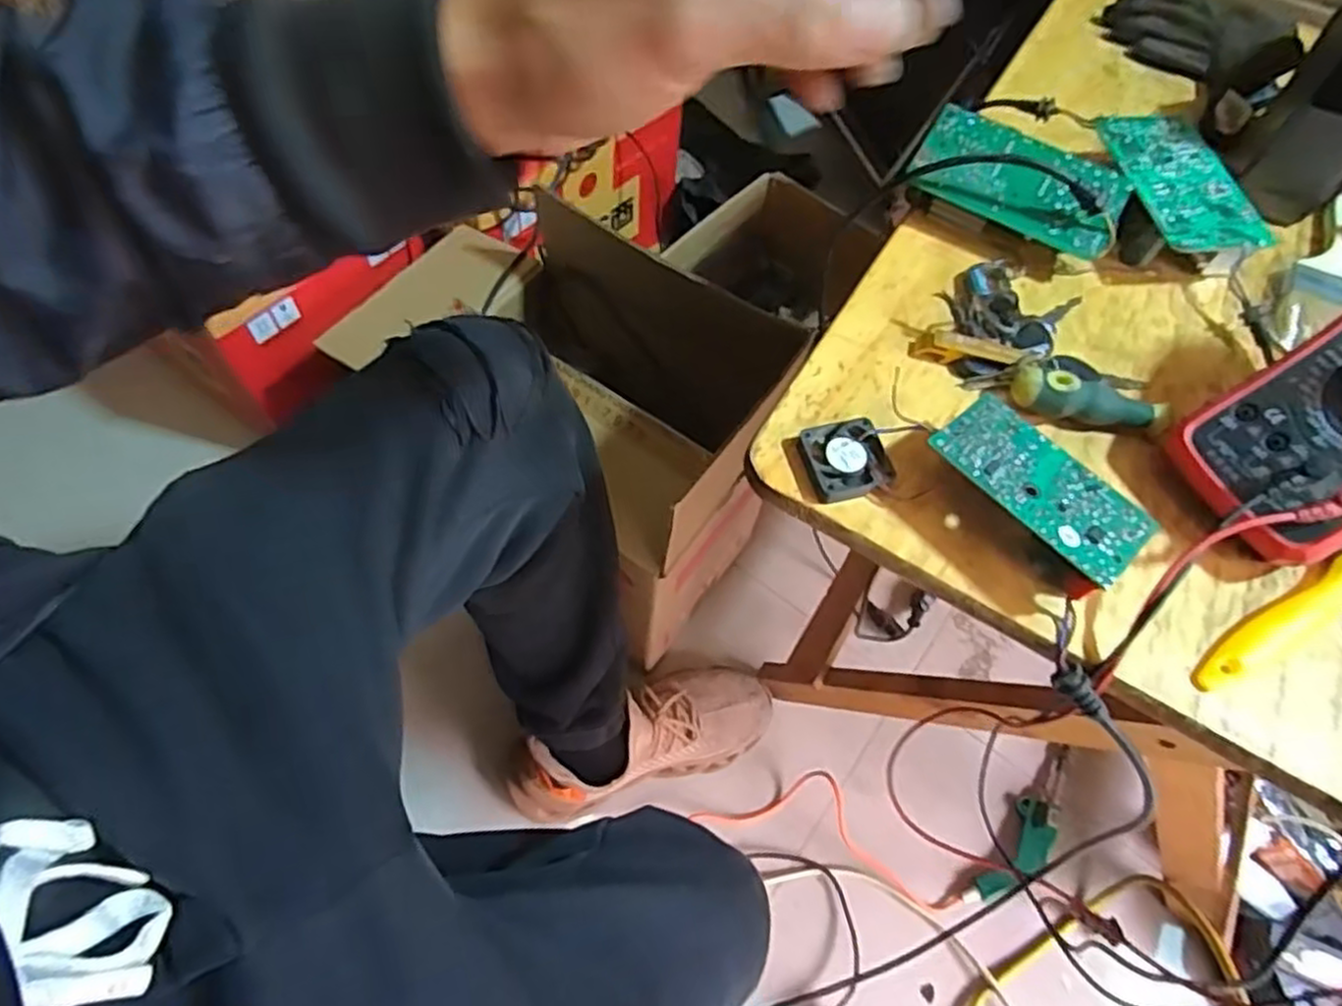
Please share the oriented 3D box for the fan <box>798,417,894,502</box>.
[{"bbox_3d":[0.089,-0.023,0.379,0.040,0.011,0.041,-10,62,-10],"label":"fan"}]

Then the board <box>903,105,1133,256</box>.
[{"bbox_3d":[0.216,-0.200,0.460,0.124,0.018,0.066,28,77,10],"label":"board"}]

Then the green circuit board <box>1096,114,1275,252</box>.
[{"bbox_3d":[0.318,-0.204,0.468,0.068,0.008,0.119,-5,62,-6],"label":"green circuit board"}]

